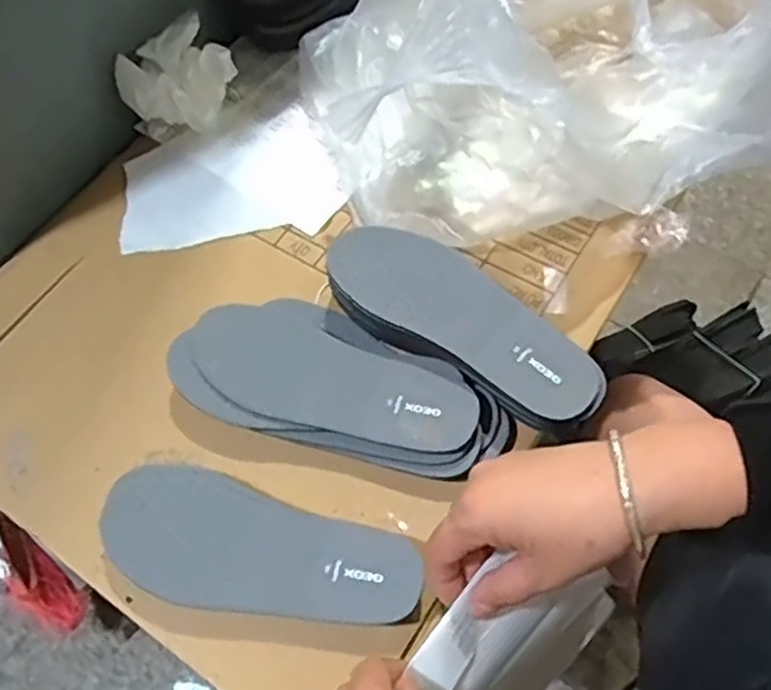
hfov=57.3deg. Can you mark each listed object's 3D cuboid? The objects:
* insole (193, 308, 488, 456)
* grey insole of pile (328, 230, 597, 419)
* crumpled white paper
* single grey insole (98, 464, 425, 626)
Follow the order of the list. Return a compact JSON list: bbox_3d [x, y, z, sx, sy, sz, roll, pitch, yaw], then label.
[{"bbox_3d":[-0.037,0.021,0.467,0.194,0.012,0.070,16,64,10],"label":"insole"},{"bbox_3d":[0.050,-0.022,0.463,0.195,0.004,0.069,32,68,19],"label":"grey insole of pile"},{"bbox_3d":[-0.173,-0.223,0.607,0.068,0.061,0.092,37,69,19],"label":"crumpled white paper"},{"bbox_3d":[-0.079,0.124,0.430,0.198,0.009,0.076,12,63,8],"label":"single grey insole"}]

